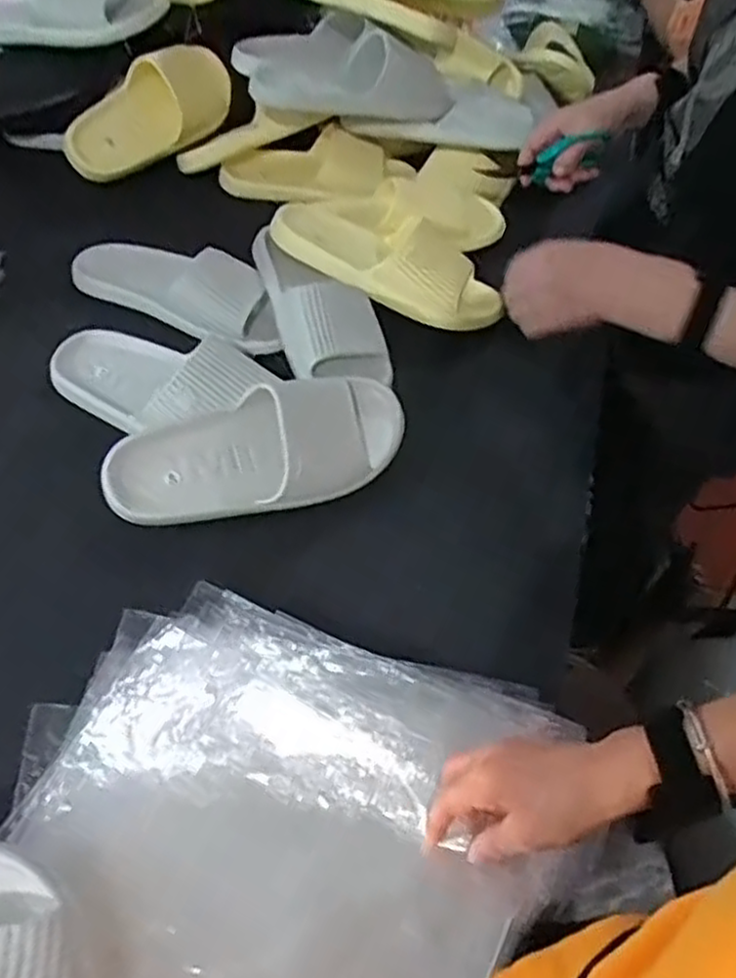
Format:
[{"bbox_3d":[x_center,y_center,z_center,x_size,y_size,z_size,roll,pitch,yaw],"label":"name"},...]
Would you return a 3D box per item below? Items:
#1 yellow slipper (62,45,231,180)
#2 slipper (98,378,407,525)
[{"bbox_3d":[-0.279,-0.480,0.954,0.241,0.107,0.054,-38,27,-8],"label":"yellow slipper"},{"bbox_3d":[-0.093,-0.033,0.663,0.275,0.059,0.109,-17,89,-9],"label":"slipper"}]

